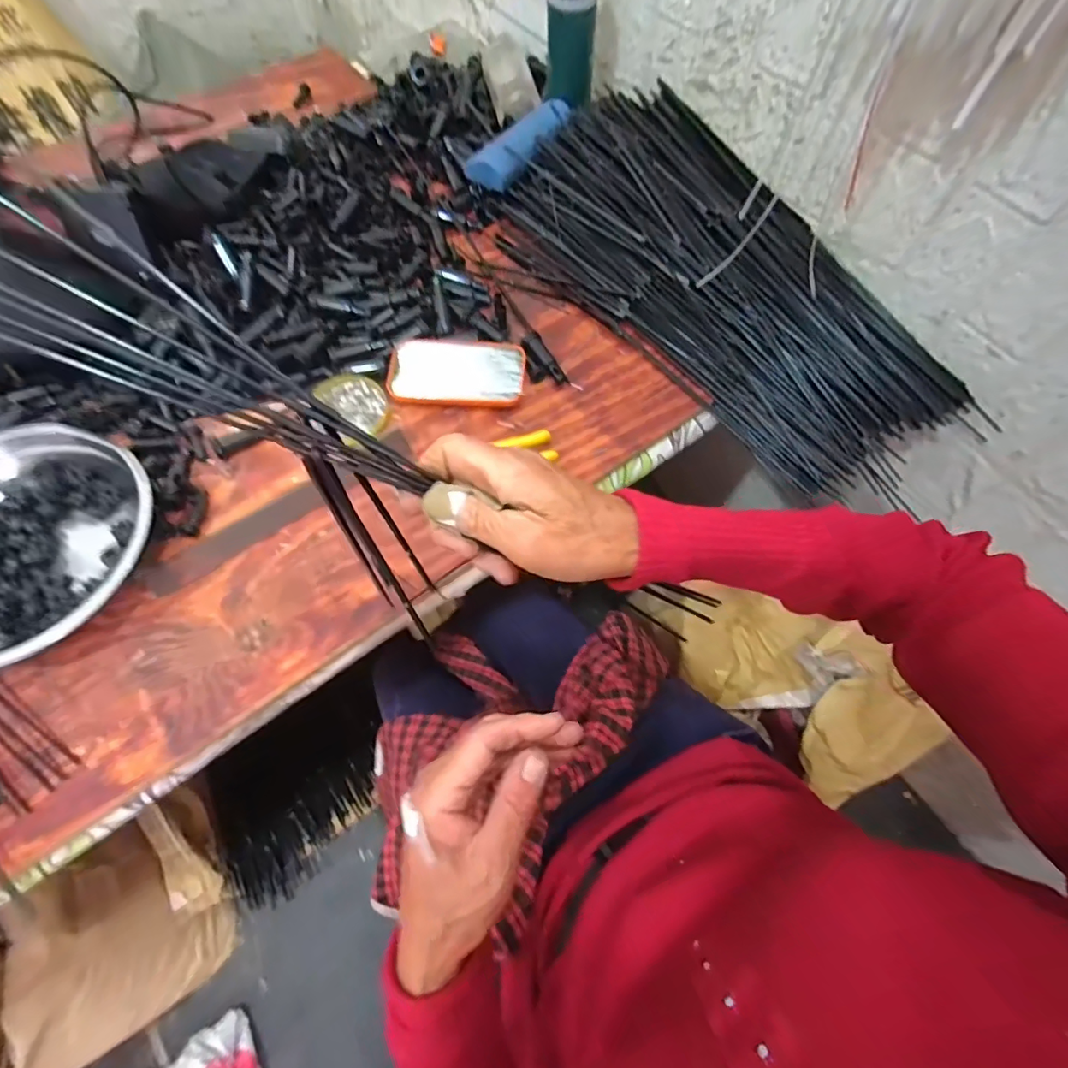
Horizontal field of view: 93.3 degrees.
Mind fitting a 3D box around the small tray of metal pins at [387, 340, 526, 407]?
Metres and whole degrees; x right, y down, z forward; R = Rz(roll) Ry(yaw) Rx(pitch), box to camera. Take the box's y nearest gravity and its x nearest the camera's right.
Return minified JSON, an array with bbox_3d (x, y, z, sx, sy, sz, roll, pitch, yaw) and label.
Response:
[{"bbox_3d":[-0.084,-0.178,0.558,0.145,0.015,0.075,5,68,1],"label":"small tray of metal pins"}]

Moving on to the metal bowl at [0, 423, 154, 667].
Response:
[{"bbox_3d":[-0.451,0.007,0.444,0.190,0.074,0.223,42,74,14],"label":"metal bowl"}]

